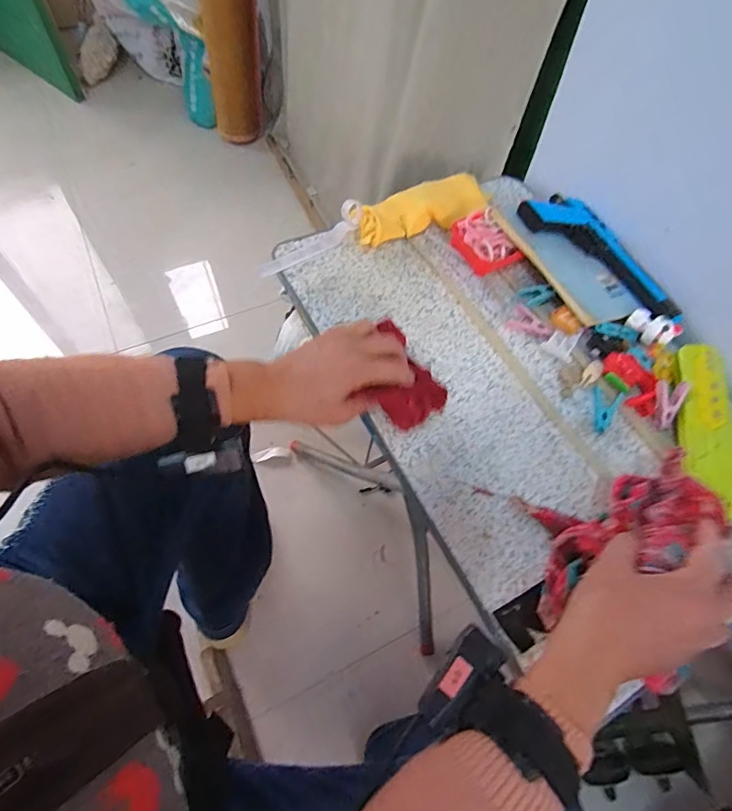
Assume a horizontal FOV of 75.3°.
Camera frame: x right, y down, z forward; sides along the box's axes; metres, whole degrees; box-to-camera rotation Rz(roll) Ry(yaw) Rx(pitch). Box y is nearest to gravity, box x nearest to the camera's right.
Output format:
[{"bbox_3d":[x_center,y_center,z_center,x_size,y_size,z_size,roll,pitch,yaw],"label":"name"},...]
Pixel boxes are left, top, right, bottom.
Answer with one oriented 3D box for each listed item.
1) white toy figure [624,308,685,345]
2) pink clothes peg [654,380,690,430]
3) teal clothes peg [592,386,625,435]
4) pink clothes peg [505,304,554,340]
[{"bbox_3d":[0.337,-0.093,0.555,0.035,0.026,0.052,-32,66,-19],"label":"white toy figure"},{"bbox_3d":[0.321,-0.003,0.511,0.030,0.011,0.054,21,97,-7],"label":"pink clothes peg"},{"bbox_3d":[0.260,0.005,0.519,0.030,0.011,0.054,24,61,11],"label":"teal clothes peg"},{"bbox_3d":[0.198,-0.097,0.568,0.051,0.012,0.031,32,63,16],"label":"pink clothes peg"}]

